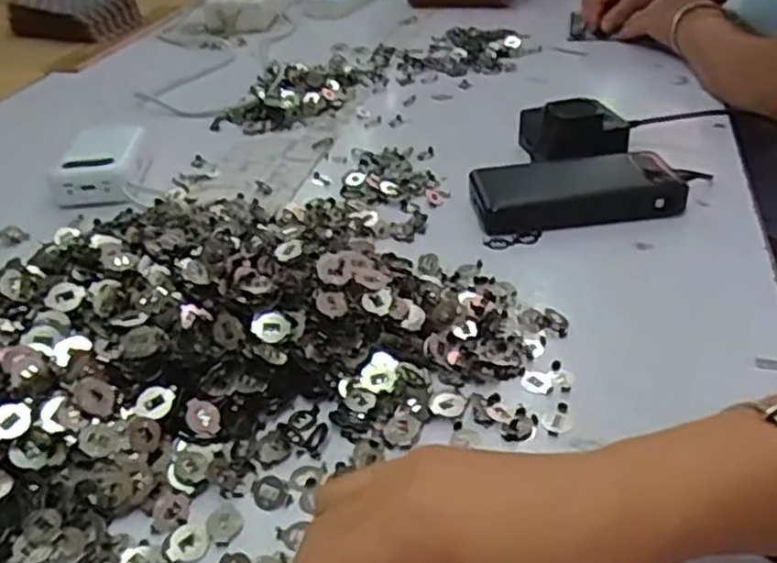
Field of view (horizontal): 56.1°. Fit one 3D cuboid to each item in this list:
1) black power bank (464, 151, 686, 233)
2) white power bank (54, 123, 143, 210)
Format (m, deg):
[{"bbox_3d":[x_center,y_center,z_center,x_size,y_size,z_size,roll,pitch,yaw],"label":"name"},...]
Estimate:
[{"bbox_3d":[0.143,-0.071,0.570,0.152,0.028,0.072,-6,35,-3],"label":"black power bank"},{"bbox_3d":[-0.260,-0.105,0.656,0.061,0.032,0.113,-7,35,-4],"label":"white power bank"}]

